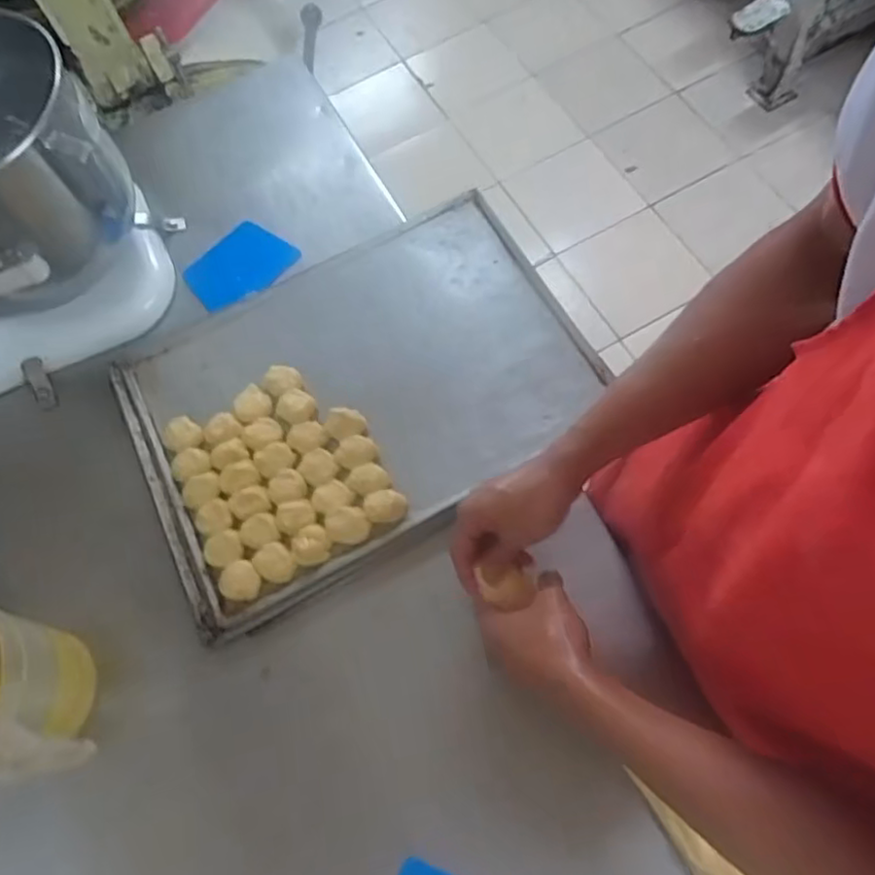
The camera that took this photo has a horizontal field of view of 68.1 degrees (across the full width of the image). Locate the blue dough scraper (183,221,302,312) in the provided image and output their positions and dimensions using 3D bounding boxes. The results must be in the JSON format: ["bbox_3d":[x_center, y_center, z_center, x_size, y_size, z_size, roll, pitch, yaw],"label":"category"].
[{"bbox_3d":[-0.244,-0.214,0.794,0.128,0.008,0.117,-36,61,-16],"label":"blue dough scraper"}]

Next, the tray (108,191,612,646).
[{"bbox_3d":[-0.088,-0.047,0.694,0.472,0.034,0.341,-29,68,-6],"label":"tray"}]

